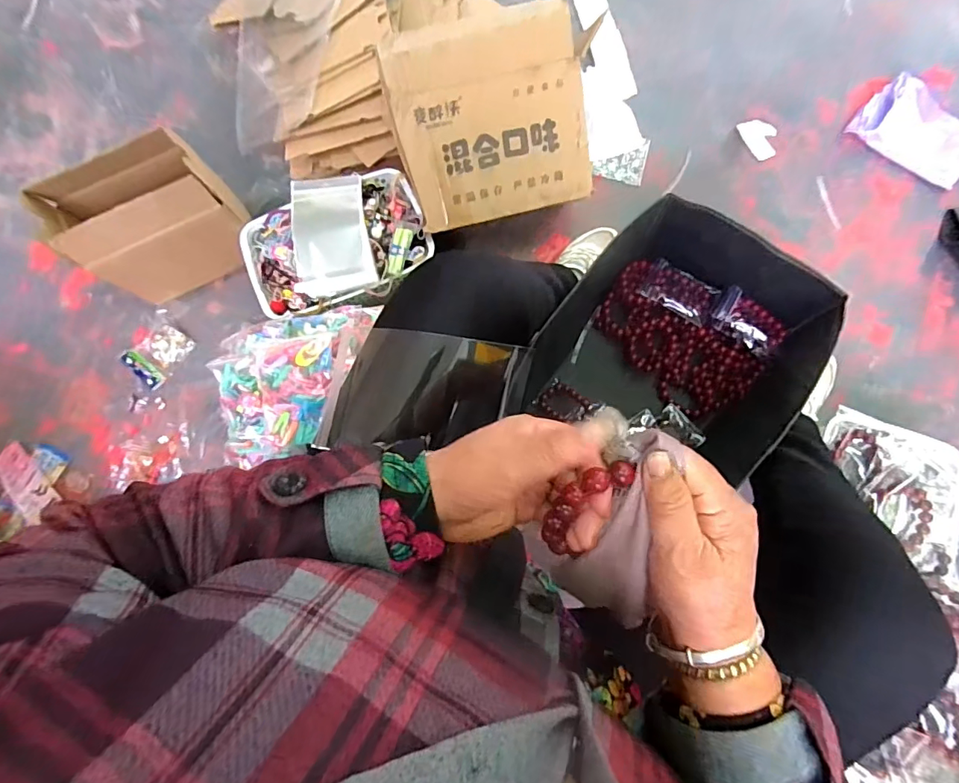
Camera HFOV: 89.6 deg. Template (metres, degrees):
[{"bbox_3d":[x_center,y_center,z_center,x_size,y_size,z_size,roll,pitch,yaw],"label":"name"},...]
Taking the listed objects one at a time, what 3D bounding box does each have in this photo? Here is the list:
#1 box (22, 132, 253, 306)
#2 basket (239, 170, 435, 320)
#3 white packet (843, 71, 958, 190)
[{"bbox_3d":[-0.516,-0.275,0.787,0.244,0.215,0.133,-23,78,-2],"label":"box"},{"bbox_3d":[-0.237,-0.244,0.774,0.297,0.059,0.218,-16,78,-1],"label":"basket"},{"bbox_3d":[0.808,-0.480,0.878,0.208,0.042,0.157,40,81,9],"label":"white packet"}]

